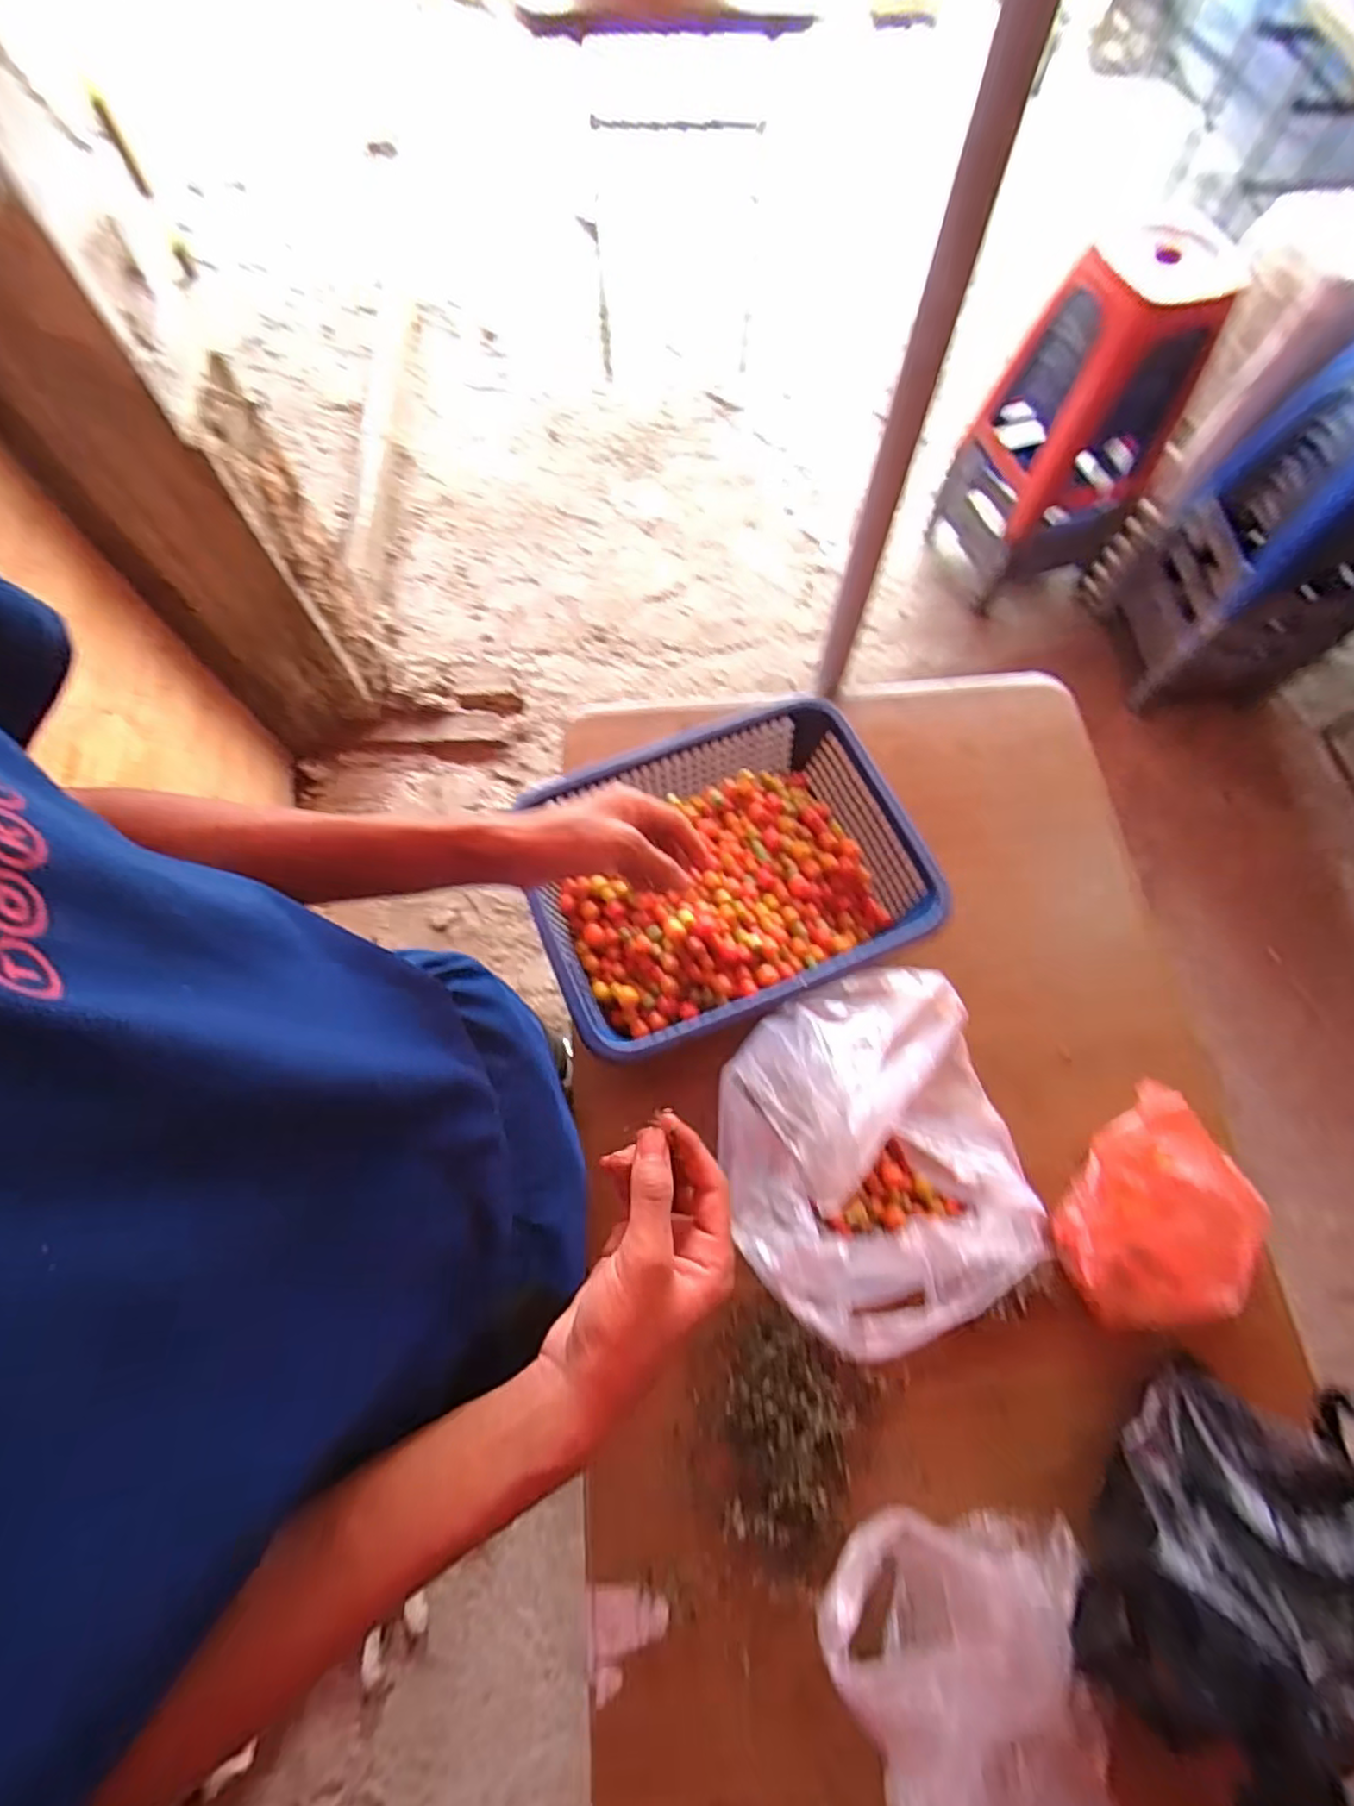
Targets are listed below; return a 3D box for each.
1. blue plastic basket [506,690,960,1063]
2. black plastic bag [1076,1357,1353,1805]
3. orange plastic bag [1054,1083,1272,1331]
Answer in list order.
[{"bbox_3d":[0.045,-0.029,0.662,0.346,0.083,0.261,-21,73,-10],"label":"blue plastic basket"},{"bbox_3d":[0.371,0.413,0.425,0.106,0.187,0.245,39,73,11],"label":"black plastic bag"},{"bbox_3d":[0.403,0.250,0.539,0.124,0.141,0.181,17,71,3],"label":"orange plastic bag"}]

